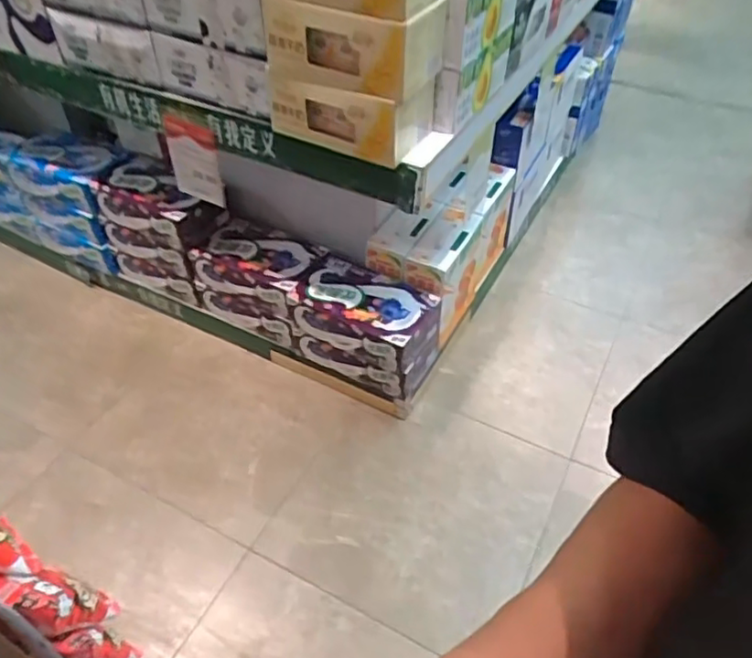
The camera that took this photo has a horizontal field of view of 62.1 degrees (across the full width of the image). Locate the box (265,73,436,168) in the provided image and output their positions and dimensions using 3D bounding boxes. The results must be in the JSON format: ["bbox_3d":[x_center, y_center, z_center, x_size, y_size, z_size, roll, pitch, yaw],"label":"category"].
[{"bbox_3d":[-0.043,-0.438,1.218,0.300,0.137,0.159,23,50,21],"label":"box"}]

